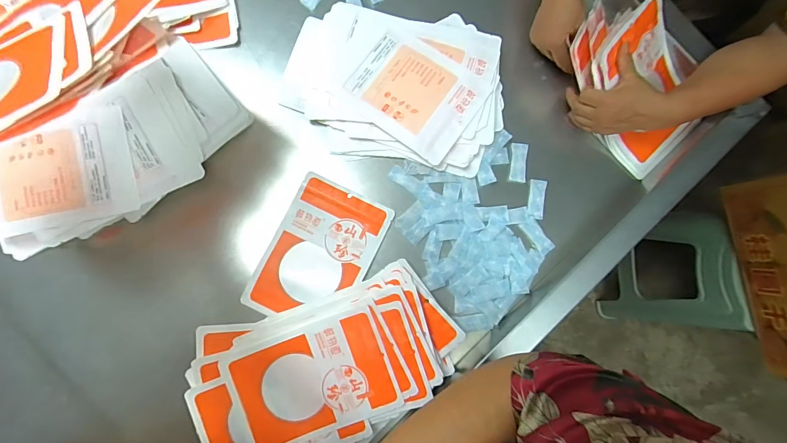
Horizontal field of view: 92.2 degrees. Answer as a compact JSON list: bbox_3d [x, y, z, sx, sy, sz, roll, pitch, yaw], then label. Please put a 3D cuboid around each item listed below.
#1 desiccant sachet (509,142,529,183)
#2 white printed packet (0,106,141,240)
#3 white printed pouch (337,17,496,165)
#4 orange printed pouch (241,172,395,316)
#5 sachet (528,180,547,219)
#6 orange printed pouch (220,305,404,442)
[{"bbox_3d":[0.219,-0.103,0.665,0.027,0.008,0.068,5,88,9],"label":"desiccant sachet"},{"bbox_3d":[-0.506,-0.072,0.569,0.220,0.013,0.154,-14,90,-9],"label":"white printed packet"},{"bbox_3d":[0.025,-0.224,0.634,0.229,0.014,0.168,33,84,7],"label":"white printed pouch"},{"bbox_3d":[-0.123,0.055,0.629,0.164,0.008,0.237,26,82,2],"label":"orange printed pouch"},{"bbox_3d":[0.250,-0.040,0.659,0.026,0.008,0.069,7,82,12],"label":"sachet"},{"bbox_3d":[-0.123,0.247,0.585,0.245,0.011,0.166,-20,89,-1],"label":"orange printed pouch"}]

